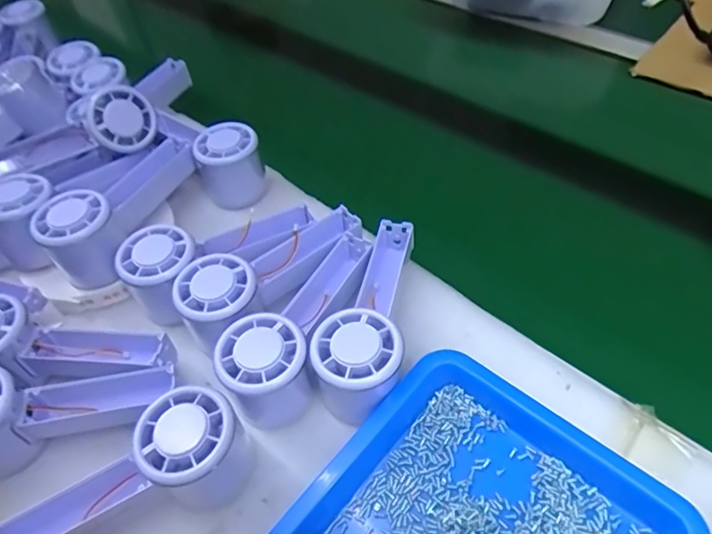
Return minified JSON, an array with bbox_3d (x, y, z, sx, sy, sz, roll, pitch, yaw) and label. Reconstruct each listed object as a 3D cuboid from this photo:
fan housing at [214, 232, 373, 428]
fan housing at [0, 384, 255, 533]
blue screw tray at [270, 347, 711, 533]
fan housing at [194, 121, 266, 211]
[{"bbox_3d":[-0.037,0.035,0.379,0.057,0.058,0.156,17,54,19],"label":"fan housing"},{"bbox_3d":[-0.140,0.129,0.314,0.151,0.061,0.049,-21,51,-11],"label":"fan housing"},{"bbox_3d":[0.056,0.163,0.286,0.177,0.030,0.208,33,61,29],"label":"blue screw tray"},{"bbox_3d":[-0.118,-0.094,0.502,0.057,0.068,0.048,-19,51,-9],"label":"fan housing"}]

